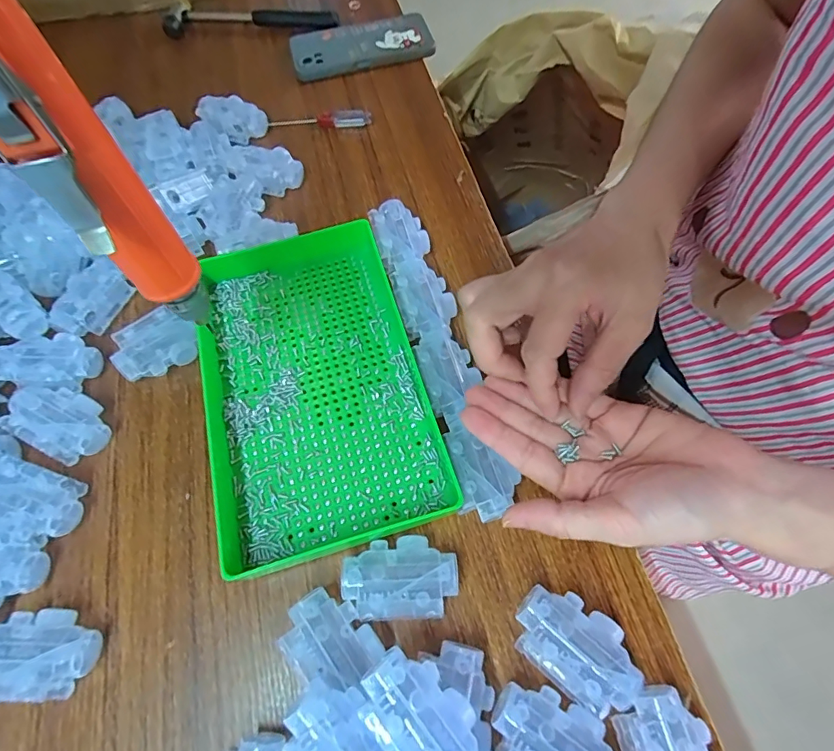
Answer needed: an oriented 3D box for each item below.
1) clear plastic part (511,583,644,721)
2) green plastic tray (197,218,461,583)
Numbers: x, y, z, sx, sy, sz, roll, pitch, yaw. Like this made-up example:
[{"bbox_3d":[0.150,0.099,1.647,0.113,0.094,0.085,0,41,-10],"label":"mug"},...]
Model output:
[{"bbox_3d":[0.091,0.156,0.266,0.069,0.027,0.046,37,70,18],"label":"clear plastic part"},{"bbox_3d":[-0.080,0.004,0.342,0.160,0.037,0.246,-16,64,-7],"label":"green plastic tray"}]

